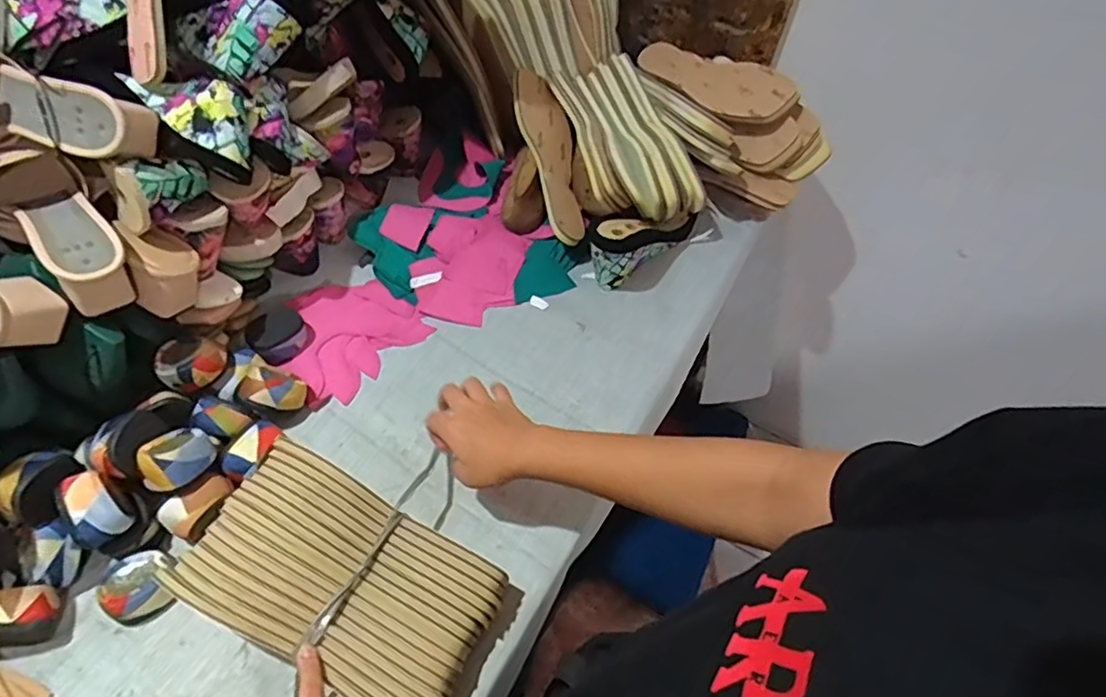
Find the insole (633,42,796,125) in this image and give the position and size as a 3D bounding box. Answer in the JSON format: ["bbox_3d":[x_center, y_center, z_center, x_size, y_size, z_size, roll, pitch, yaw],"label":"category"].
[{"bbox_3d":[0.210,-0.357,0.817,0.079,0.025,0.227,-46,57,3],"label":"insole"}]

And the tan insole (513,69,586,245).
[{"bbox_3d":[-0.001,-0.247,0.796,0.069,0.041,0.241,-11,80,-9],"label":"tan insole"}]

